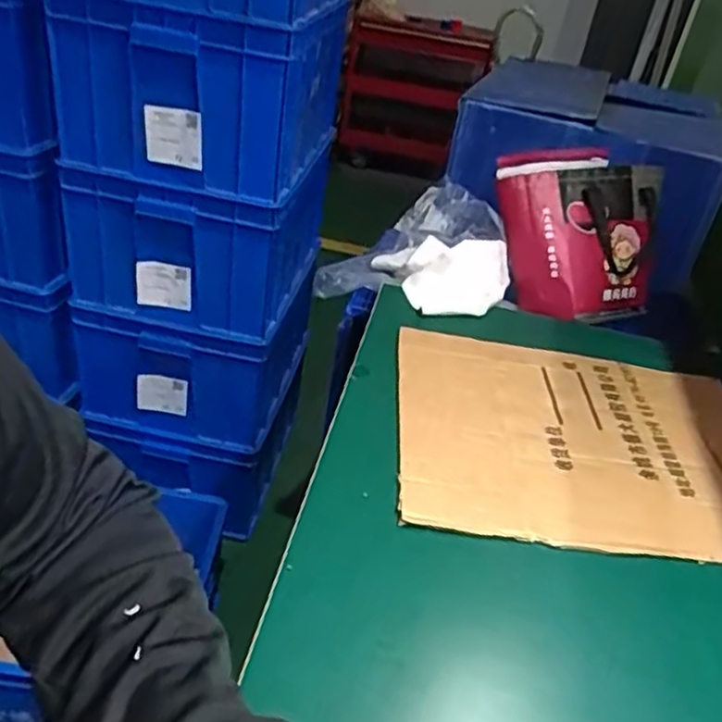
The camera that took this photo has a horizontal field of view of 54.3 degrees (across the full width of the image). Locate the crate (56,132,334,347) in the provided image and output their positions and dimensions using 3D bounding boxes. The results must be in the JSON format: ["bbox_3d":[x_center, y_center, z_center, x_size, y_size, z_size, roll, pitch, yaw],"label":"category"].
[{"bbox_3d":[-0.322,-0.298,1.496,0.423,0.280,0.499,11,33,4],"label":"crate"}]

